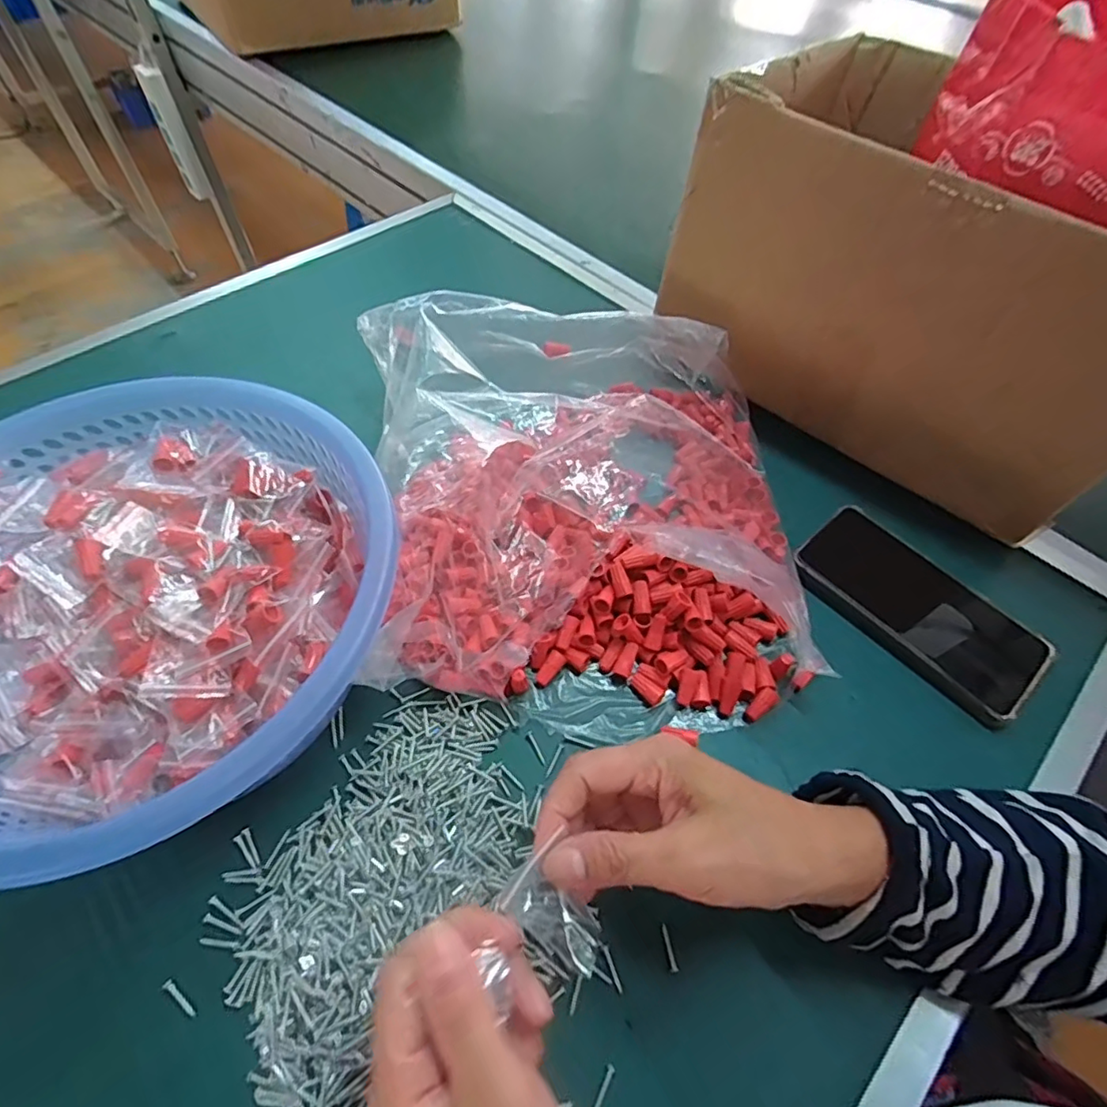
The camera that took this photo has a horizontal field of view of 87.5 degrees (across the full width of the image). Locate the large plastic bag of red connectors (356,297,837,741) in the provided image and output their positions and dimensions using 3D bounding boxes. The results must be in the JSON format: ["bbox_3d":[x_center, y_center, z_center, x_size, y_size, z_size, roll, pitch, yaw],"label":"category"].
[{"bbox_3d":[0.020,-0.051,0.408,0.291,0.085,0.318,-5,57,-5],"label":"large plastic bag of red connectors"}]

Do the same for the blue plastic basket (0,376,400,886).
[{"bbox_3d":[-0.230,0.025,0.336,0.270,0.100,0.245,-28,62,-19],"label":"blue plastic basket"}]

